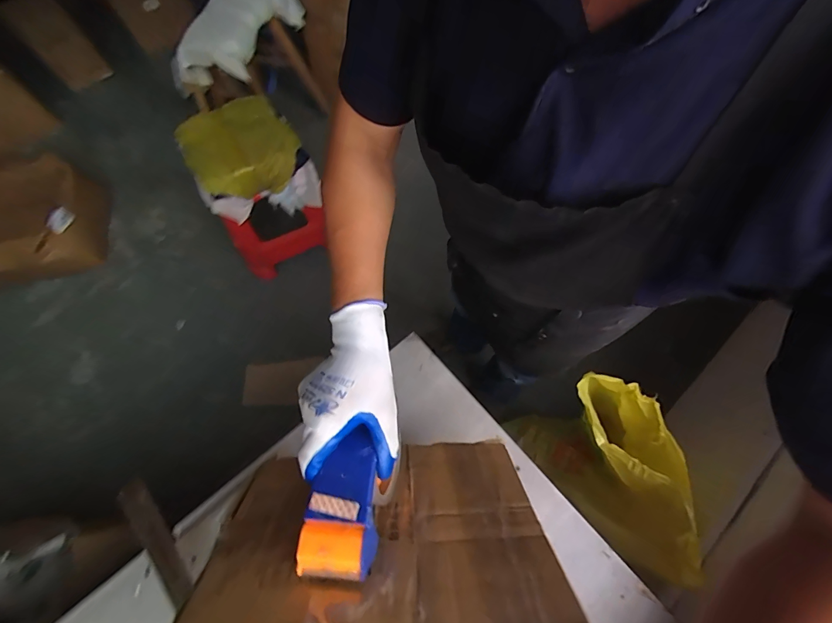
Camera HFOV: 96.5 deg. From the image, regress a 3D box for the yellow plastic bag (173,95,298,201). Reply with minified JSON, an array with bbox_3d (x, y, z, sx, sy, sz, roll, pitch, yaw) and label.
[{"bbox_3d":[-0.574,-0.547,1.193,0.325,0.115,0.378,-33,71,-12],"label":"yellow plastic bag"}]

